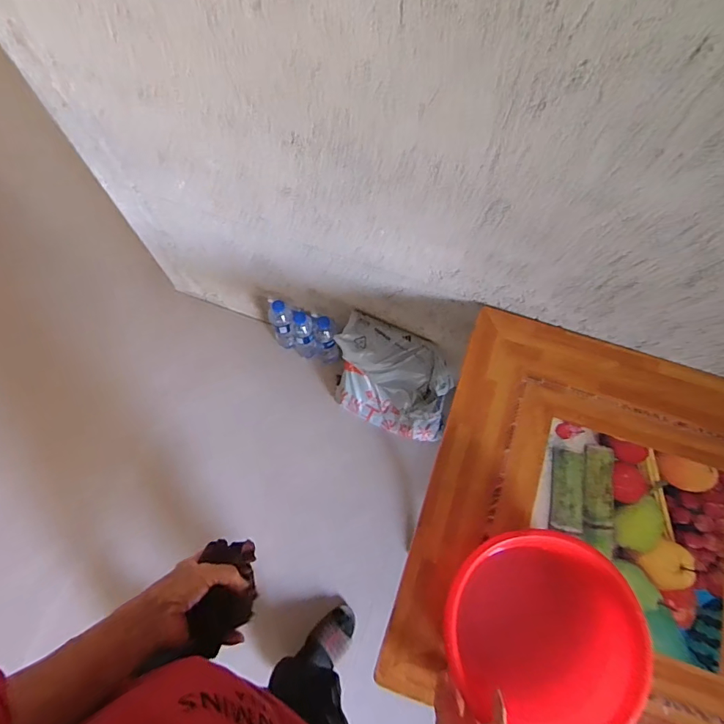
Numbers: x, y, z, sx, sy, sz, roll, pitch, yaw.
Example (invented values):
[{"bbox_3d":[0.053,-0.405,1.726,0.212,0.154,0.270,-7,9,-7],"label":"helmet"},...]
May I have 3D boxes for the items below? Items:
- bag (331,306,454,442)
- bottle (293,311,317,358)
[{"bbox_3d":[0.084,0.046,1.184,0.304,0.258,0.198,21,70,6],"label":"bag"},{"bbox_3d":[-0.163,-0.069,1.301,0.057,0.179,0.077,-16,71,-7],"label":"bottle"}]

